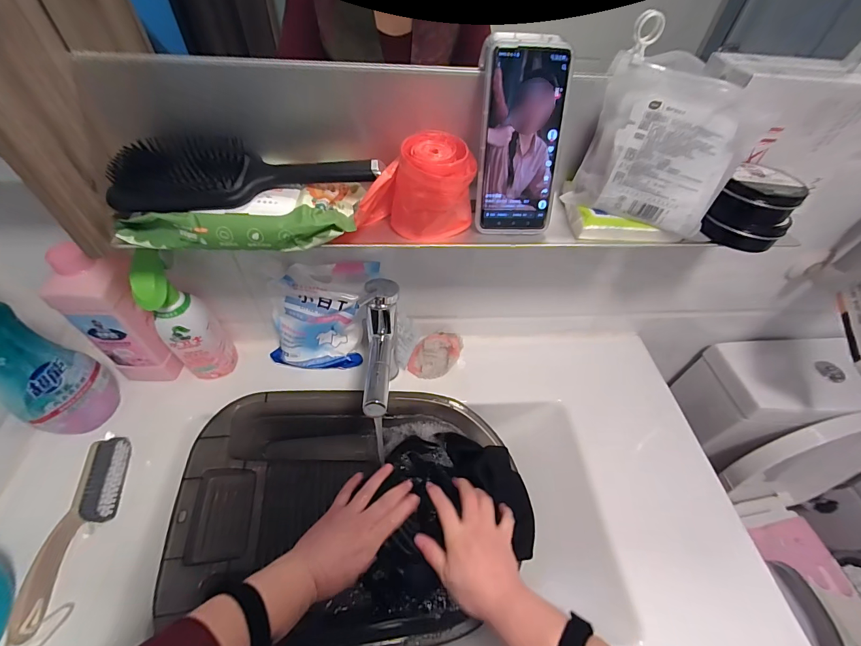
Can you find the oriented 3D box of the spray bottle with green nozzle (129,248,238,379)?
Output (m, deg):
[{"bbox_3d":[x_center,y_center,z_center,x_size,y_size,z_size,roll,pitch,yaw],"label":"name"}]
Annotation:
[{"bbox_3d":[-0.350,0.000,0.531,0.073,0.229,0.062,-33,60,-27],"label":"spray bottle with green nozzle"}]

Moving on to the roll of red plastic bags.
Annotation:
[{"bbox_3d":[-0.013,-0.131,0.371,0.125,0.084,0.071,-10,53,-13],"label":"roll of red plastic bags"}]

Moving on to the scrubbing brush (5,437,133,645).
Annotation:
[{"bbox_3d":[-0.430,0.255,0.451,0.048,0.046,0.219,0,51,-4],"label":"scrubbing brush"}]

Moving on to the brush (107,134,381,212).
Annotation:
[{"bbox_3d":[-0.186,-0.149,0.373,0.231,0.040,0.099,0,51,-5],"label":"brush"}]

